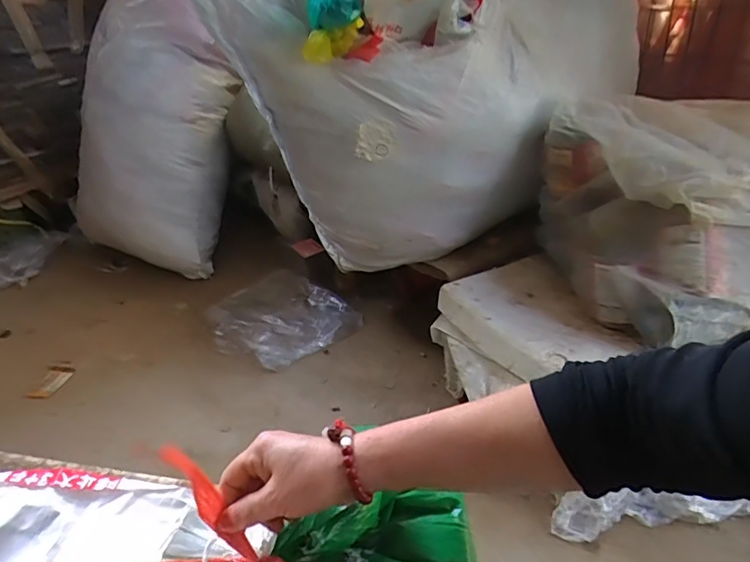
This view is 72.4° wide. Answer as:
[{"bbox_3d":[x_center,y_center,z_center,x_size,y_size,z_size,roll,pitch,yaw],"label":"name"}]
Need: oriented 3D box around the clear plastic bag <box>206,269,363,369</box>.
[{"bbox_3d":[-0.272,0.095,1.400,0.397,0.036,0.323,25,44,39],"label":"clear plastic bag"}]

